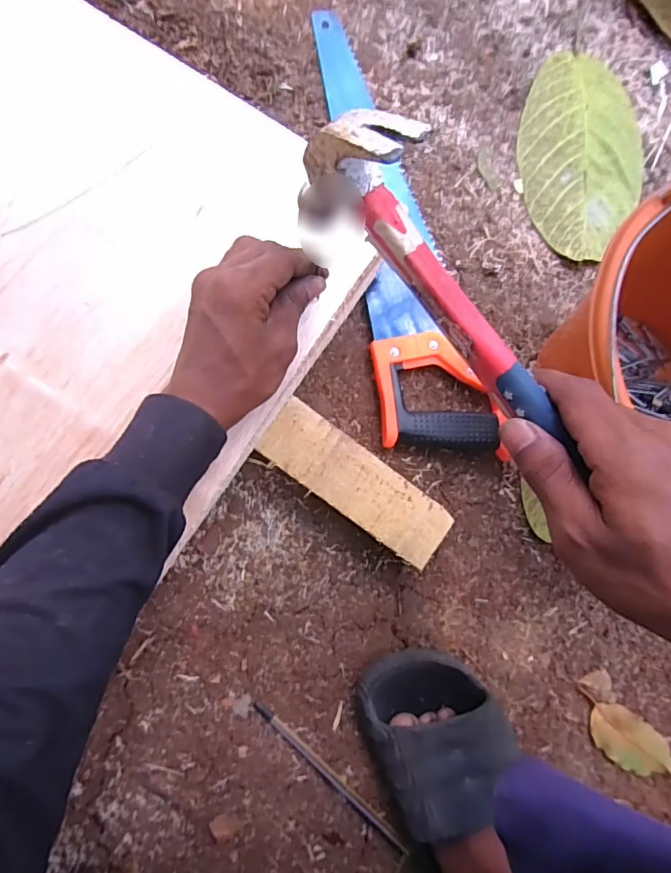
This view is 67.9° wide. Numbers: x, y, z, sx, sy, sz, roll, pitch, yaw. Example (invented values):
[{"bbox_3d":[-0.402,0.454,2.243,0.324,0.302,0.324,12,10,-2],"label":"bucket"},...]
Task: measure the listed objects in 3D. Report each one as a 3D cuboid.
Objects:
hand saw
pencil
[{"bbox_3d":[0.072,-0.199,0.481,0.117,0.027,0.440,-8,87,-8],"label":"hand saw"},{"bbox_3d":[-0.004,0.298,0.435,0.182,0.010,0.009,45,81,-3],"label":"pencil"}]

